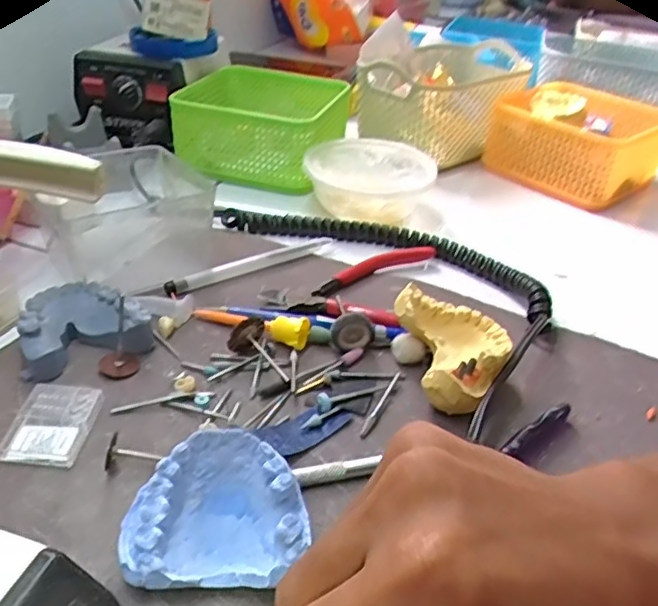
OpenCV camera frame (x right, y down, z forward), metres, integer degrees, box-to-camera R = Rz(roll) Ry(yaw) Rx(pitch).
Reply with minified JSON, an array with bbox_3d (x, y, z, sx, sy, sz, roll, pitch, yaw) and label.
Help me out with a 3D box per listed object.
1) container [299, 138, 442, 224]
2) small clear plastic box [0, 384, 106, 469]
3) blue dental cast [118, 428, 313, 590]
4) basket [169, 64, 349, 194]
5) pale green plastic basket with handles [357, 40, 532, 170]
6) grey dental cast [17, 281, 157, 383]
[{"bbox_3d":[0.033,-0.099,0.518,0.101,0.041,0.094,11,35,8],"label":"container"},{"bbox_3d":[-0.131,0.057,0.301,0.035,0.008,0.046,6,35,1],"label":"small clear plastic box"},{"bbox_3d":[-0.042,0.080,0.249,0.069,0.024,0.057,3,71,-1],"label":"blue dental cast"},{"bbox_3d":[-0.058,-0.164,0.580,0.131,0.060,0.132,15,36,14],"label":"basket"},{"bbox_3d":[0.116,-0.204,0.637,0.130,0.074,0.189,20,38,20],"label":"pale green plastic basket with handles"},{"bbox_3d":[-0.135,0.011,0.353,0.065,0.022,0.053,-12,38,-23],"label":"grey dental cast"}]

